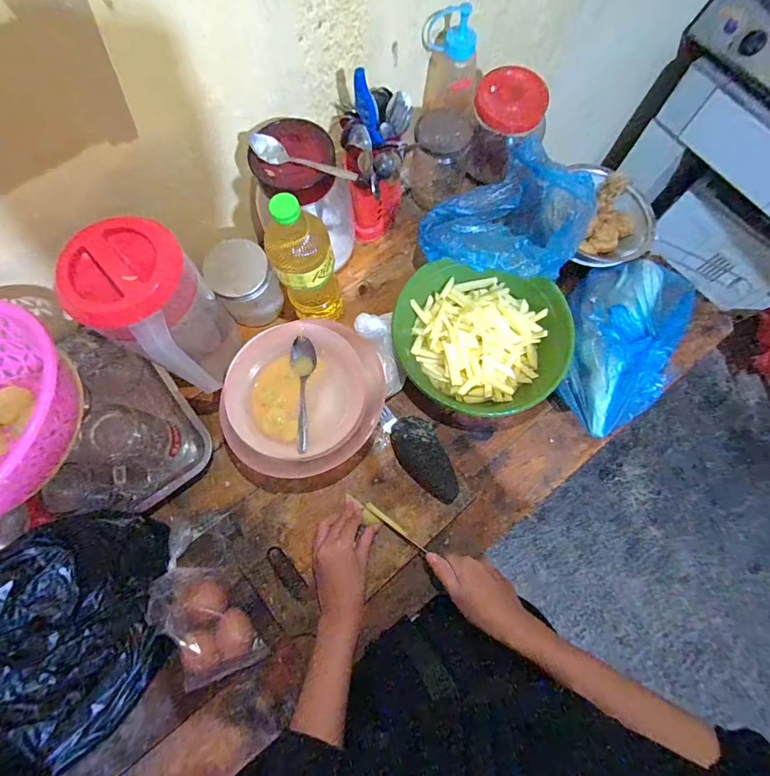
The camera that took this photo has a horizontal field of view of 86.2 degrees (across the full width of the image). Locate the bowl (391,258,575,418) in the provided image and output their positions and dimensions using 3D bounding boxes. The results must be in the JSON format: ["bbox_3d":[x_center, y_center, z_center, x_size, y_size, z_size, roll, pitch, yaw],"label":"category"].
[{"bbox_3d":[0.133,-0.069,0.595,0.240,0.063,0.227,0,74,1],"label":"bowl"}]

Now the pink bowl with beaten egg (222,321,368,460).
[{"bbox_3d":[-0.120,0.008,0.575,0.180,0.055,0.189,0,74,1],"label":"pink bowl with beaten egg"}]

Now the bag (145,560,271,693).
[{"bbox_3d":[-0.231,0.293,0.511,0.098,0.045,0.152,-37,77,-9],"label":"bag"}]

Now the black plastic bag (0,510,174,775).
[{"bbox_3d":[-0.367,0.291,0.496,0.206,0.105,0.246,-19,75,-5],"label":"black plastic bag"}]

